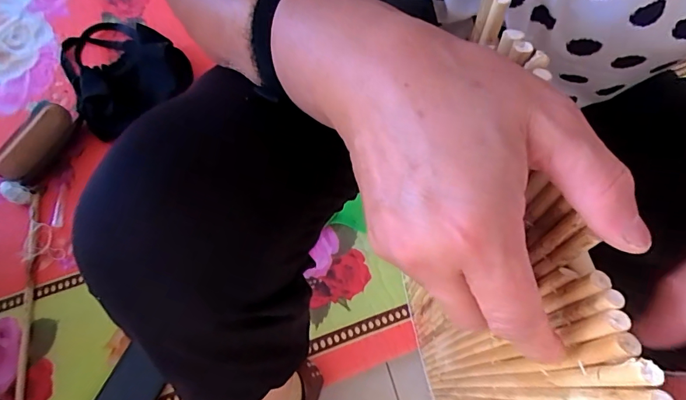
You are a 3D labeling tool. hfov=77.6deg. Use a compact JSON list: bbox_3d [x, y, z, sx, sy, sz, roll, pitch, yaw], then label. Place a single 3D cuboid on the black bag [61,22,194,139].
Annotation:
[{"bbox_3d":[-0.456,-0.258,0.822,0.326,0.094,0.218,35,69,18],"label":"black bag"}]

